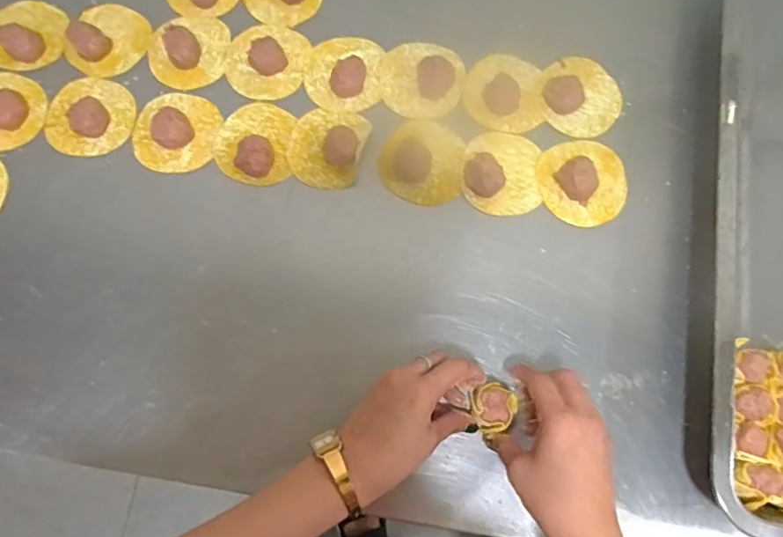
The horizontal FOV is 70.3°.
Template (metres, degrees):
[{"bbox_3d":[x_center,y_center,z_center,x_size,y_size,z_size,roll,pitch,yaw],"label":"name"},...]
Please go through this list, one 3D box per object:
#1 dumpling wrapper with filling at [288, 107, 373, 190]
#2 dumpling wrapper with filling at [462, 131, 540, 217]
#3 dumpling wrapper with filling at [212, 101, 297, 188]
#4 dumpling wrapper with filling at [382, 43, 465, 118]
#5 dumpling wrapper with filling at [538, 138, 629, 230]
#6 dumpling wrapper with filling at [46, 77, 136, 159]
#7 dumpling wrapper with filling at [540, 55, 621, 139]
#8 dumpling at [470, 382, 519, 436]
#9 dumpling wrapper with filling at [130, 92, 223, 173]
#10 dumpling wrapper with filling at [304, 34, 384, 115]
[{"bbox_3d":[-0.061,-0.116,0.517,0.068,0.018,0.077,15,76,3],"label":"dumpling wrapper with filling"},{"bbox_3d":[0.102,-0.090,0.509,0.070,0.019,0.080,2,75,0],"label":"dumpling wrapper with filling"},{"bbox_3d":[-0.129,-0.121,0.512,0.070,0.024,0.080,3,75,0],"label":"dumpling wrapper with filling"},{"bbox_3d":[0.030,-0.185,0.535,0.075,0.020,0.081,0,75,-1],"label":"dumpling wrapper with filling"},{"bbox_3d":[0.177,-0.081,0.506,0.081,0.018,0.083,0,75,-1],"label":"dumpling wrapper with filling"},{"bbox_3d":[-0.287,-0.147,0.526,0.080,0.012,0.081,0,75,-1],"label":"dumpling wrapper with filling"},{"bbox_3d":[0.181,-0.168,0.528,0.079,0.024,0.082,0,75,-1],"label":"dumpling wrapper with filling"},{"bbox_3d":[0.081,0.110,0.442,0.035,0.025,0.036,0,75,-1],"label":"dumpling"},{"bbox_3d":[-0.203,-0.131,0.523,0.078,0.011,0.083,0,75,-1],"label":"dumpling wrapper with filling"},{"bbox_3d":[-0.047,-0.193,0.545,0.074,0.014,0.090,2,75,0],"label":"dumpling wrapper with filling"}]

